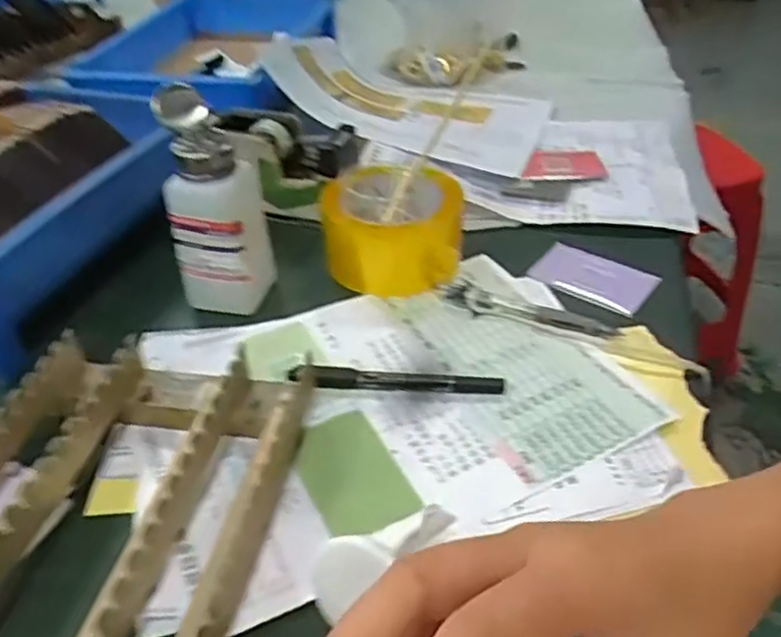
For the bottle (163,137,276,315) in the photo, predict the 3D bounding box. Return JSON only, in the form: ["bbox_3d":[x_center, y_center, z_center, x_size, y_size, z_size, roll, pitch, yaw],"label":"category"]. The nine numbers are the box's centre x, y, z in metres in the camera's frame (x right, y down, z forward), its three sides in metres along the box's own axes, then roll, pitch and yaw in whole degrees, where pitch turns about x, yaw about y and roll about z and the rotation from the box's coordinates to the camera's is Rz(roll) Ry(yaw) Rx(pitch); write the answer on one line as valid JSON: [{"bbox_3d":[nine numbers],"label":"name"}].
[{"bbox_3d":[-0.119,-0.065,0.482,0.059,0.119,0.048,3,39,7],"label":"bottle"}]

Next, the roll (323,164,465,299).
[{"bbox_3d":[0.003,-0.074,0.540,0.102,0.067,0.102,-1,38,1],"label":"roll"}]

